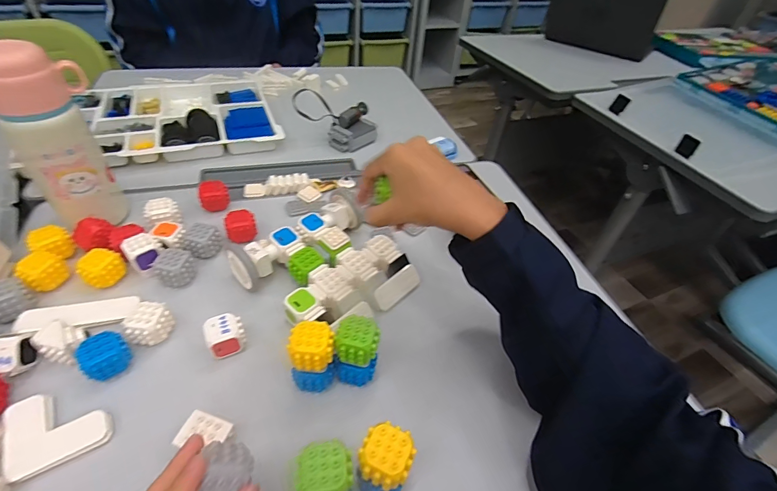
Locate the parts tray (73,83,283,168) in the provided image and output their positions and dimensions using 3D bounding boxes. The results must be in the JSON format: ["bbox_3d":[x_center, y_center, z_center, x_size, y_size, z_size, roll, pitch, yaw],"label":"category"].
[{"bbox_3d":[-0.362,-0.224,0.678,0.289,0.033,0.261,-15,48,-21],"label":"parts tray"}]

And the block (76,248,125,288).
[{"bbox_3d":[-0.315,0.025,0.423,0.029,0.031,0.041,30,48,23],"label":"block"}]

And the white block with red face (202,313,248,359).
[{"bbox_3d":[-0.160,0.091,0.379,0.033,0.034,0.031,-18,49,-24],"label":"white block with red face"}]

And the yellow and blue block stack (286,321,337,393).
[{"bbox_3d":[-0.068,0.104,0.348,0.038,0.075,0.034,-3,44,-10],"label":"yellow and blue block stack"}]

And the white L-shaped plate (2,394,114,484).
[{"bbox_3d":[-0.272,0.147,0.316,0.066,0.010,0.066,-24,51,-28],"label":"white L-shaped plate"}]

